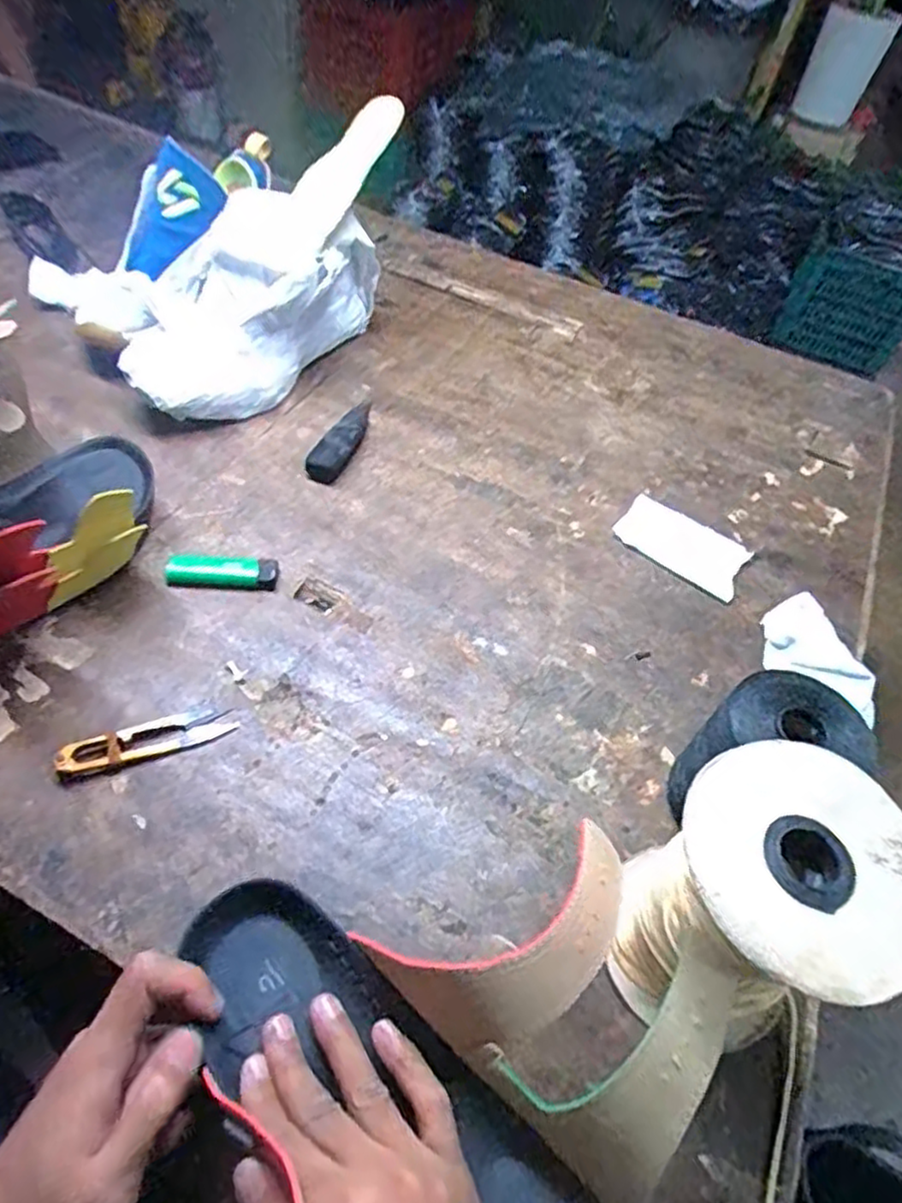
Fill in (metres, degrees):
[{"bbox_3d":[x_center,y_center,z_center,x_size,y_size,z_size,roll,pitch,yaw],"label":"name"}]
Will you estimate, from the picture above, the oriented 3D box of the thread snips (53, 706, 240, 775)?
[{"bbox_3d":[-0.191,0.085,0.427,0.099,0.017,0.025,-17,57,-20],"label":"thread snips"}]

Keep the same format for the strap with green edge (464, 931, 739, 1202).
[{"bbox_3d":[0.075,0.197,0.289,0.115,0.018,0.075,-42,62,5],"label":"strap with green edge"}]

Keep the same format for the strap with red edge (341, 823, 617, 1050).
[{"bbox_3d":[0.031,0.161,0.322,0.126,0.045,0.070,-31,59,-3],"label":"strap with red edge"}]

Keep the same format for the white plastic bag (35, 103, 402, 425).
[{"bbox_3d":[-0.214,-0.344,0.665,0.263,0.185,0.307,38,57,20],"label":"white plastic bag"}]

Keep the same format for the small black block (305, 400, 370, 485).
[{"bbox_3d":[-0.094,-0.150,0.615,0.029,0.018,0.116,22,53,9],"label":"small black block"}]

